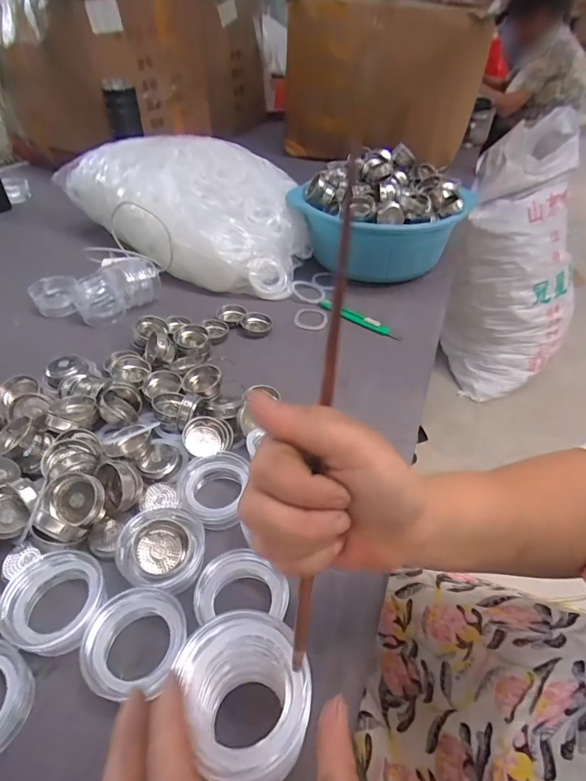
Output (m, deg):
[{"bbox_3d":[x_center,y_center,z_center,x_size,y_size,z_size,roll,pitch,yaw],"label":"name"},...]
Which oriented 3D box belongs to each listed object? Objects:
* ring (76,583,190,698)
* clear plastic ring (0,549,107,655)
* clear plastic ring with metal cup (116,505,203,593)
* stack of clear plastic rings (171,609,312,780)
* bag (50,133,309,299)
[{"bbox_3d":[-0.112,0.181,0.303,0.062,0.033,0.069,26,48,24],"label":"ring"},{"bbox_3d":[-0.179,0.159,0.319,0.064,0.029,0.067,1,43,-1],"label":"clear plastic ring"},{"bbox_3d":[-0.106,0.128,0.353,0.066,0.025,0.069,1,43,-1],"label":"clear plastic ring with metal cup"},{"bbox_3d":[-0.026,0.178,0.237,0.056,0.090,0.068,-13,45,-15],"label":"stack of clear plastic rings"},{"bbox_3d":[-0.193,-0.333,0.757,0.487,0.160,0.216,26,48,24],"label":"bag"}]

